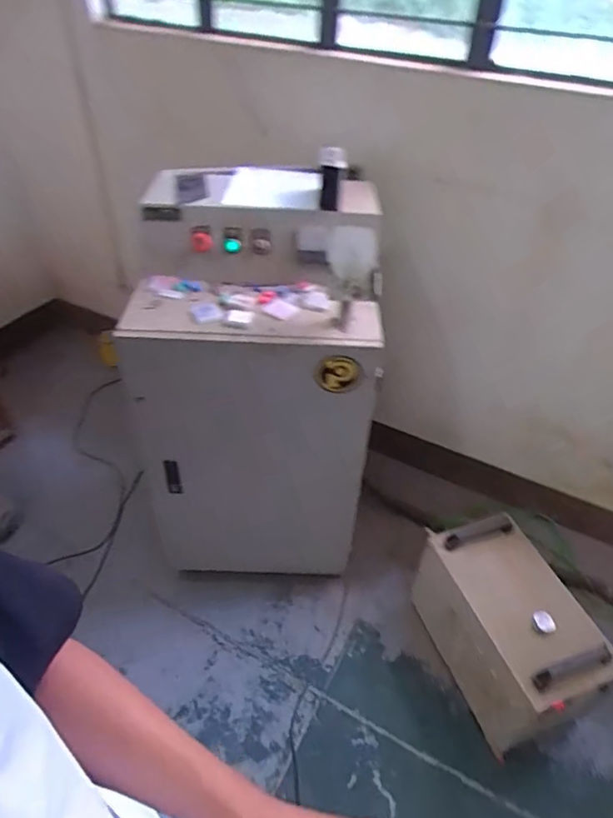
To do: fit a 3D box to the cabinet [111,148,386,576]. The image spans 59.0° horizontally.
[{"bbox_3d":[-0.141,-0.089,1.553,0.599,0.981,0.613,3,41,-1],"label":"cabinet"}]

